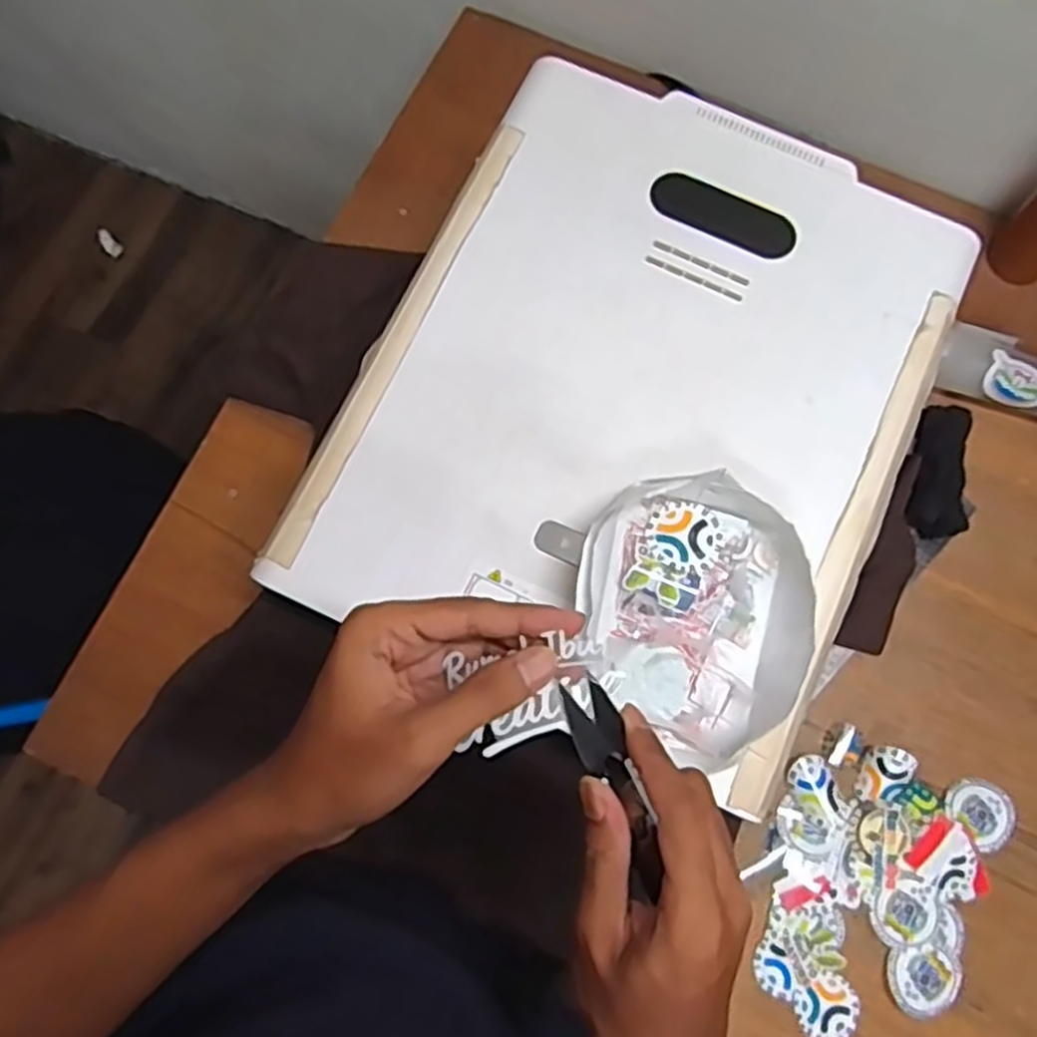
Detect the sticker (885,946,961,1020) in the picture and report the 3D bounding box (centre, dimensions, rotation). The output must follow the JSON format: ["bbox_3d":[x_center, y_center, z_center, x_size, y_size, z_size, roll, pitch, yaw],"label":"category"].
[{"bbox_3d":[0.338,0.385,0.657,0.059,0.005,0.053,-6,75,3],"label":"sticker"}]

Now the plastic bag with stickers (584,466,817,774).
[{"bbox_3d":[0.119,0.068,0.539,0.150,0.049,0.183,2,76,0],"label":"plastic bag with stickers"}]

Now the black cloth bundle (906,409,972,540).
[{"bbox_3d":[0.402,-0.047,0.754,0.056,0.024,0.131,16,76,3],"label":"black cloth bundle"}]

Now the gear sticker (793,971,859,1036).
[{"bbox_3d":[0.256,0.406,0.653,0.052,0.004,0.051,-37,79,-9],"label":"gear sticker"}]

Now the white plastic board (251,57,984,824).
[{"bbox_3d":[0.095,-0.101,0.602,0.392,0.022,0.489,24,77,6],"label":"white plastic board"}]

